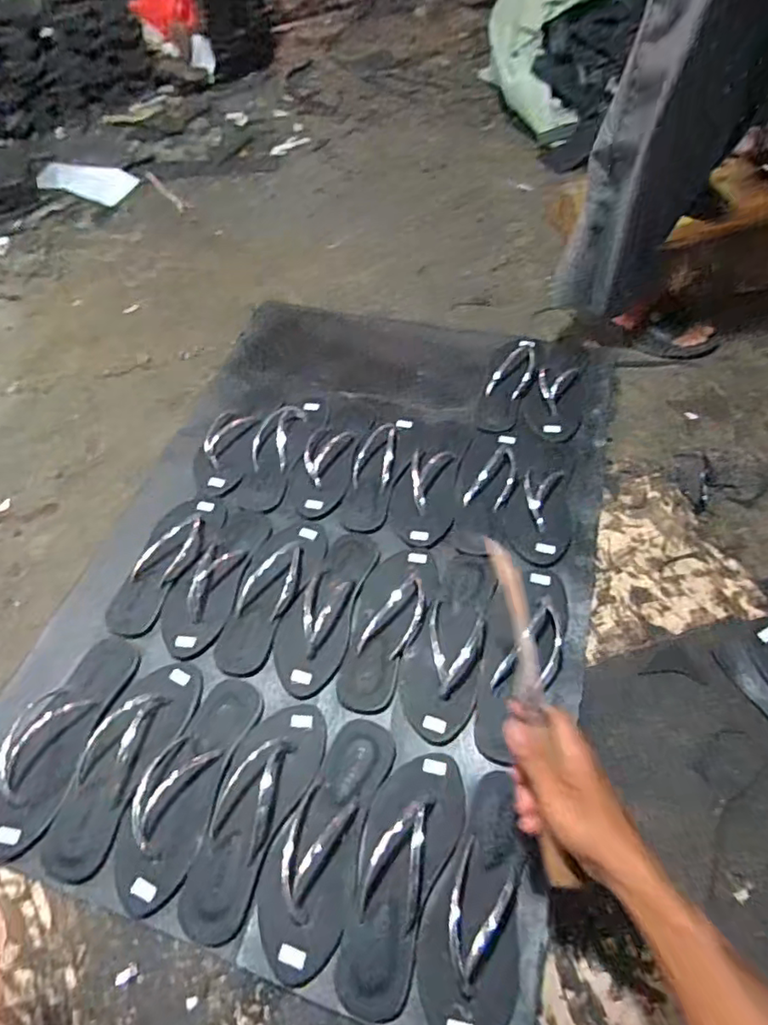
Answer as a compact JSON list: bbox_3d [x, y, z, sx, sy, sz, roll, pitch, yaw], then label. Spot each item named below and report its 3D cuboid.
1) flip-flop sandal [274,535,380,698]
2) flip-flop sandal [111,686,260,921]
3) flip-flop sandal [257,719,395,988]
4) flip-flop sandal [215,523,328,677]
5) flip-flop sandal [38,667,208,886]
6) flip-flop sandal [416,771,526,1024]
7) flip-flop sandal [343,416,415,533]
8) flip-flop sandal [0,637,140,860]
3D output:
[{"bbox_3d":[-0.081,0.117,0.776,0.094,0.036,0.235,12,56,13],"label":"flip-flop sandal"},{"bbox_3d":[-0.227,0.301,0.656,0.097,0.034,0.243,10,56,12],"label":"flip-flop sandal"},{"bbox_3d":[-0.059,0.339,0.618,0.097,0.029,0.242,17,57,16],"label":"flip-flop sandal"},{"bbox_3d":[-0.158,0.103,0.799,0.090,0.031,0.234,17,57,16],"label":"flip-flop sandal"},{"bbox_3d":[-0.306,0.284,0.676,0.093,0.032,0.241,17,57,16],"label":"flip-flop sandal"},{"bbox_3d":[0.090,0.390,0.586,0.093,0.043,0.240,7,55,10],"label":"flip-flop sandal"},{"bbox_3d":[-0.008,-0.076,0.914,0.090,0.033,0.226,7,55,10],"label":"flip-flop sandal"},{"bbox_3d":[-0.395,0.263,0.699,0.105,0.029,0.251,8,55,11],"label":"flip-flop sandal"}]

